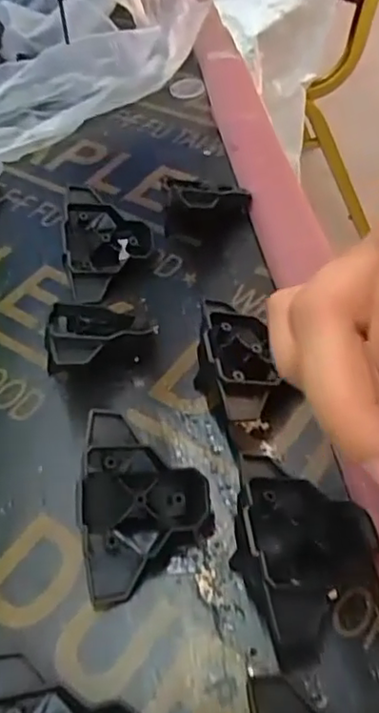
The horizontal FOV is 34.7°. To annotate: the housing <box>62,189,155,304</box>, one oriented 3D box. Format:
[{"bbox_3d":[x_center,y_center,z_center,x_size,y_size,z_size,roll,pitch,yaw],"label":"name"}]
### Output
[{"bbox_3d":[-0.040,-0.056,0.295,0.042,0.025,0.055,-13,51,-4],"label":"housing"}]

